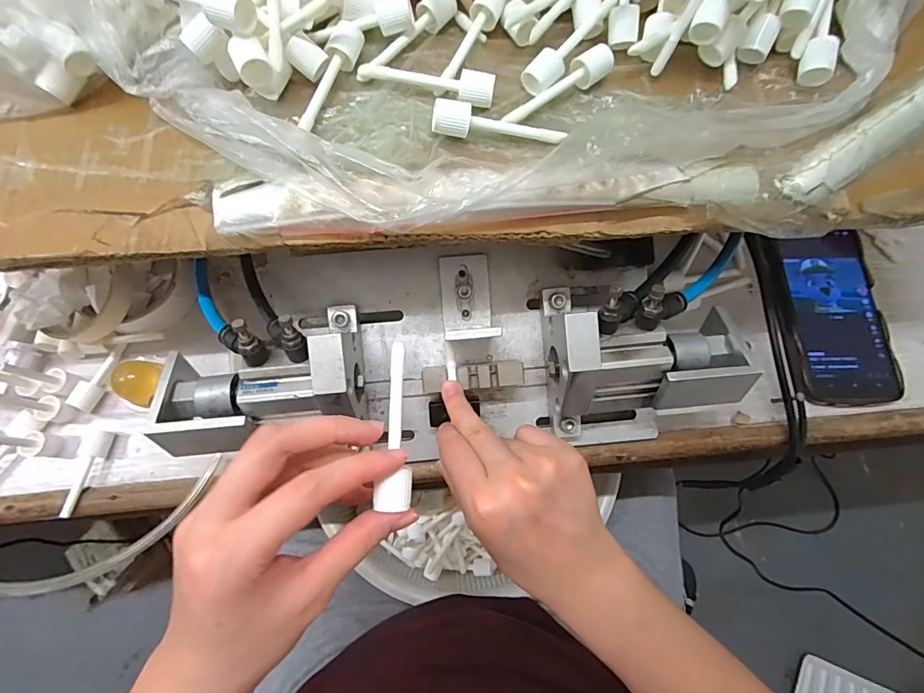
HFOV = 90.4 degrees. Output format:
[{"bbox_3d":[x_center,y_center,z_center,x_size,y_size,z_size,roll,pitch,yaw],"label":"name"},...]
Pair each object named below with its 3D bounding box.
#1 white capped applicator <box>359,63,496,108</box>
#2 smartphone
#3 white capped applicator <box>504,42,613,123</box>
[{"bbox_3d":[-0.020,-0.162,0.275,0.080,0.013,0.018,19,75,5],"label":"white capped applicator"},{"bbox_3d":[0.321,-0.033,0.394,0.086,0.010,0.166,5,74,1],"label":"smartphone"},{"bbox_3d":[0.058,-0.161,0.283,0.077,0.015,0.016,-30,77,-9],"label":"white capped applicator"}]

